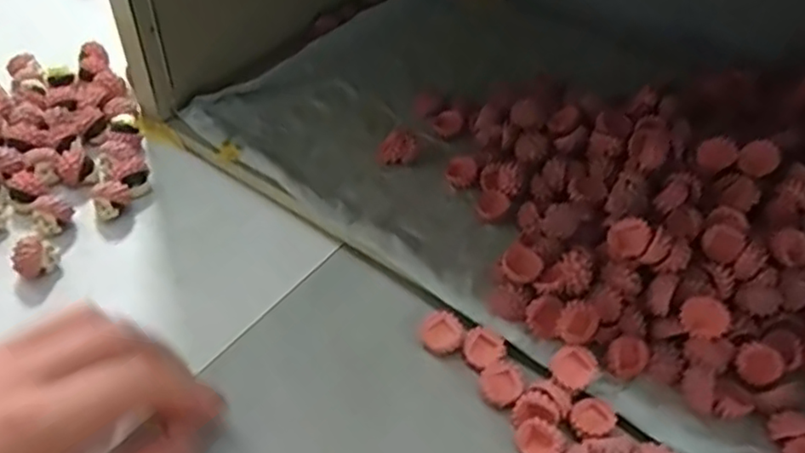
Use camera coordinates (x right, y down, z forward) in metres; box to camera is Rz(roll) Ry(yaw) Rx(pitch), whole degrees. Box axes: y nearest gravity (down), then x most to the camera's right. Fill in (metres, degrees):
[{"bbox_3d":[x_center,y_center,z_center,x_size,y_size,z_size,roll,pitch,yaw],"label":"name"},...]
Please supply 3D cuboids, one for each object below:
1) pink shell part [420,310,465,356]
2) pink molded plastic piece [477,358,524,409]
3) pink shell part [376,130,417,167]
[{"bbox_3d":[0.019,0.052,0.324,0.020,0.007,0.021,-7,49,-9],"label":"pink shell part"},{"bbox_3d":[0.046,0.073,0.306,0.022,0.007,0.017,-26,55,-24],"label":"pink molded plastic piece"},{"bbox_3d":[-0.004,-0.047,0.393,0.022,0.017,0.012,-4,49,-7],"label":"pink shell part"}]

